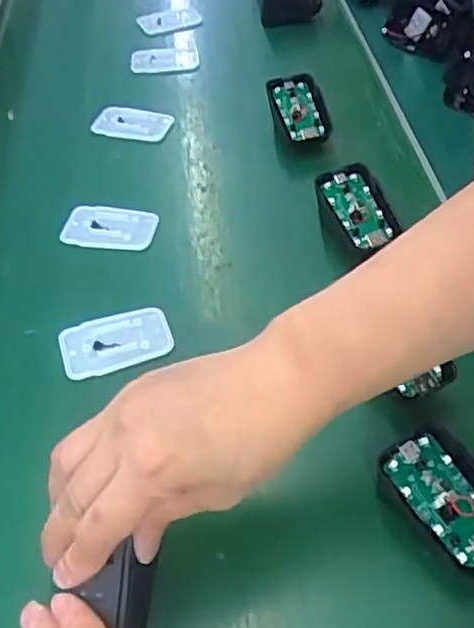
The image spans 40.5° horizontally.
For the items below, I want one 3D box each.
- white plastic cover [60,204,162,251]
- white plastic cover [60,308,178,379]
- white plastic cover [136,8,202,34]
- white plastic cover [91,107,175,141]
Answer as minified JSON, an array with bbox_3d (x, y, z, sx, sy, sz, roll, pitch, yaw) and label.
[{"bbox_3d":[-0.097,-0.068,0.489,0.068,0.004,0.042,6,47,7],"label":"white plastic cover"},{"bbox_3d":[-0.078,0.017,0.416,0.069,0.009,0.044,-17,49,-14],"label":"white plastic cover"},{"bbox_3d":[-0.077,-0.334,0.731,0.068,0.008,0.050,-20,51,-17],"label":"white plastic cover"},{"bbox_3d":[-0.095,-0.174,0.584,0.072,0.010,0.041,12,48,12],"label":"white plastic cover"}]

